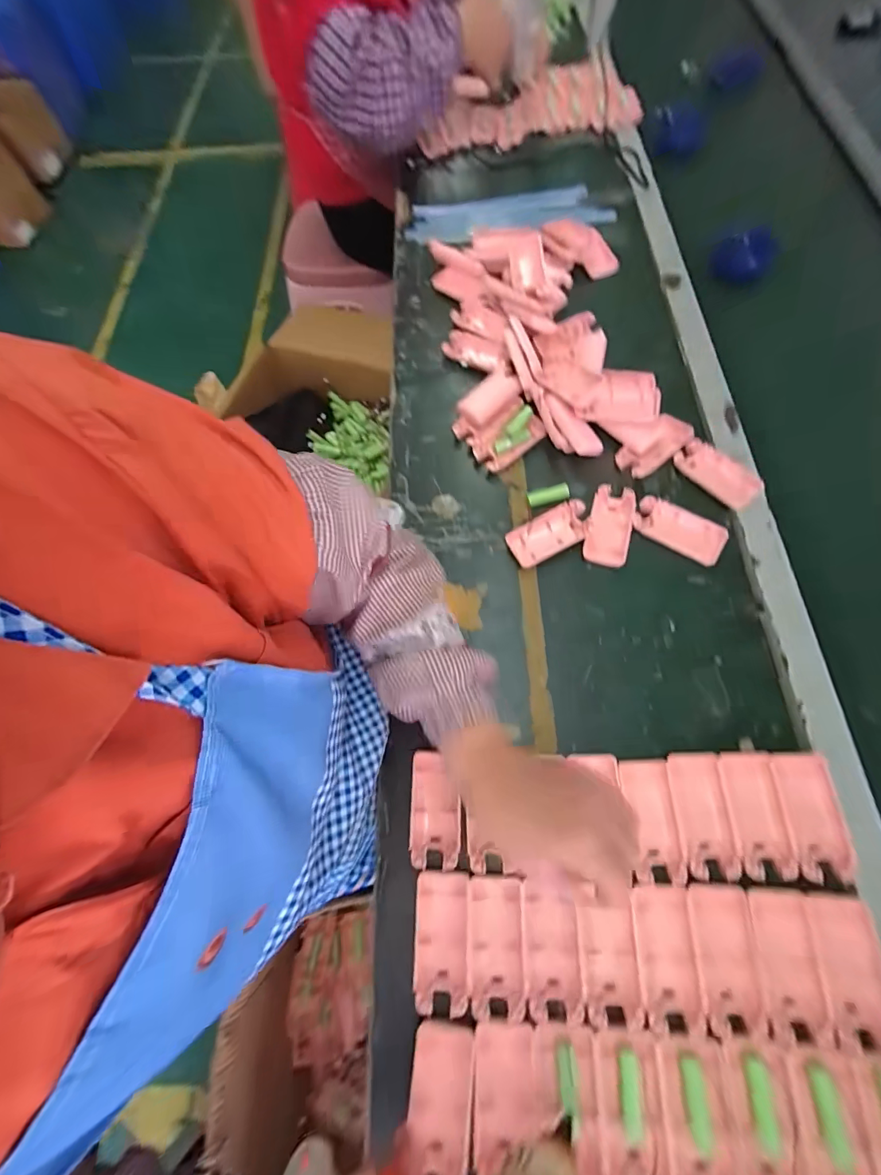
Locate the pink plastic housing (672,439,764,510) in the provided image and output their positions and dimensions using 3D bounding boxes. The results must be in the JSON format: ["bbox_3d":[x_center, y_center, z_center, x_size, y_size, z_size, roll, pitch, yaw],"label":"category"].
[{"bbox_3d":[0.320,-0.132,0.494,0.049,0.015,0.093,-40,73,-12],"label":"pink plastic housing"}]

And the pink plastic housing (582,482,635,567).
[{"bbox_3d":[0.190,-0.073,0.482,0.051,0.013,0.097,14,70,7],"label":"pink plastic housing"}]

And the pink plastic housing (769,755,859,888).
[{"bbox_3d":[0.316,0.192,0.363,0.045,0.012,0.096,-4,69,1],"label":"pink plastic housing"}]

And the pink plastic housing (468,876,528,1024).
[{"bbox_3d":[0.046,0.289,0.347,0.044,0.009,0.092,0,69,2],"label":"pink plastic housing"}]

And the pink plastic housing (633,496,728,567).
[{"bbox_3d":[0.262,-0.064,0.468,0.095,0.012,0.047,27,72,12],"label":"pink plastic housing"}]

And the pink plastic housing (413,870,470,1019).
[{"bbox_3d":[0.001,0.289,0.354,0.045,0.014,0.093,1,69,2],"label":"pink plastic housing"}]

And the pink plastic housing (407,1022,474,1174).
[{"bbox_3d":[-0.001,0.385,0.320,0.042,0.025,0.096,4,69,4],"label":"pink plastic housing"}]

